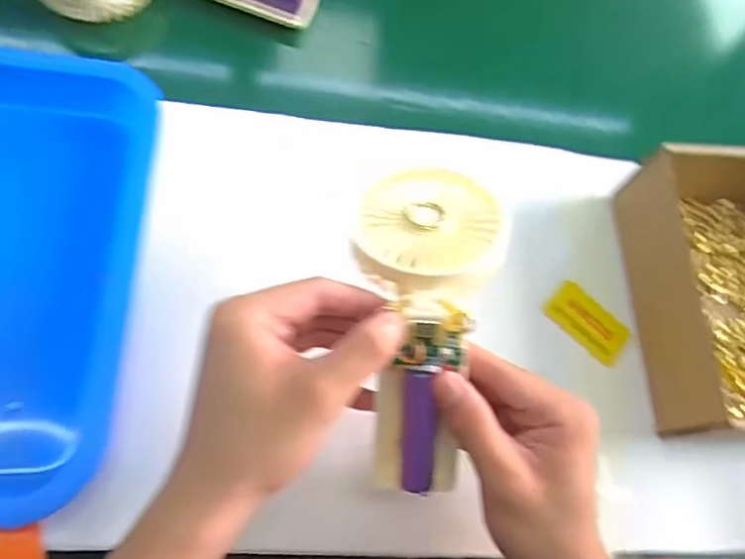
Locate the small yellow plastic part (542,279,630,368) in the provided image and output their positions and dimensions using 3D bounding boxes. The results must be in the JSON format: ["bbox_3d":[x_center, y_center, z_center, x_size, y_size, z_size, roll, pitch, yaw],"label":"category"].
[{"bbox_3d":[0.164,0.032,0.434,0.037,0.008,0.066,-41,82,-21],"label":"small yellow plastic part"}]

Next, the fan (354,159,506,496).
[{"bbox_3d":[0.028,0.020,0.309,0.080,0.043,0.181,5,79,0],"label":"fan"}]

